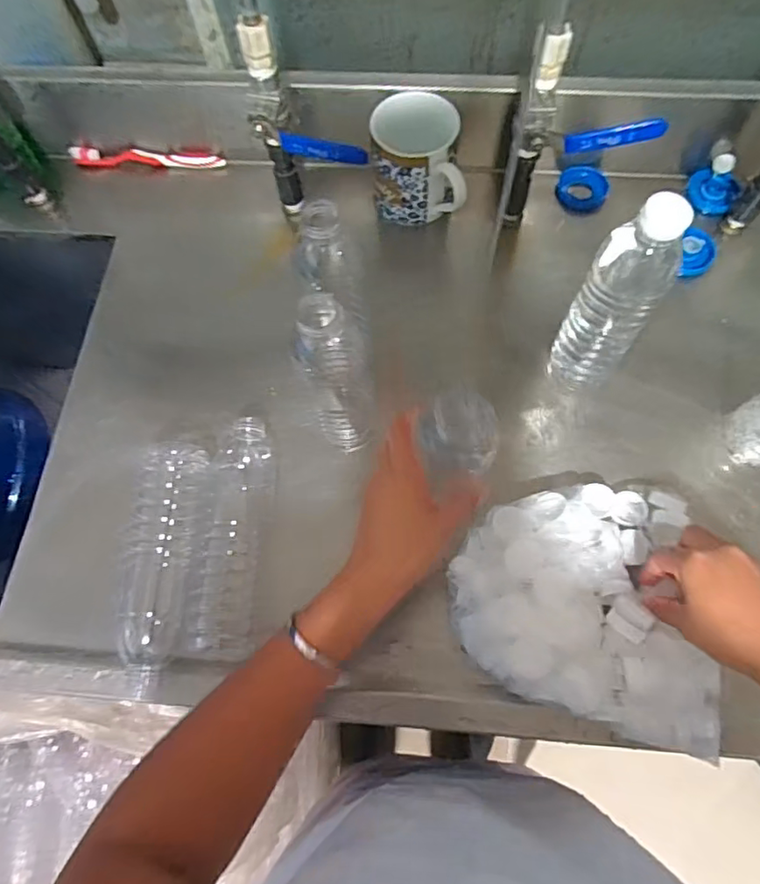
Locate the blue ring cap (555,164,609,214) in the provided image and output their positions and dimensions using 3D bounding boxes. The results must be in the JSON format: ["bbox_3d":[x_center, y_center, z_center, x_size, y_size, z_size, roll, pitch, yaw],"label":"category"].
[{"bbox_3d":[0.234,-0.293,0.646,0.055,0.011,0.064,22,71,10],"label":"blue ring cap"}]

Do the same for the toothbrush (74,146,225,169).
[{"bbox_3d":[-0.282,-0.344,0.682,0.185,0.018,0.024,4,69,4],"label":"toothbrush"}]

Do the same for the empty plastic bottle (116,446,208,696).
[{"bbox_3d":[-0.191,0.101,0.504,0.054,0.063,0.227,-1,68,2],"label":"empty plastic bottle"}]

